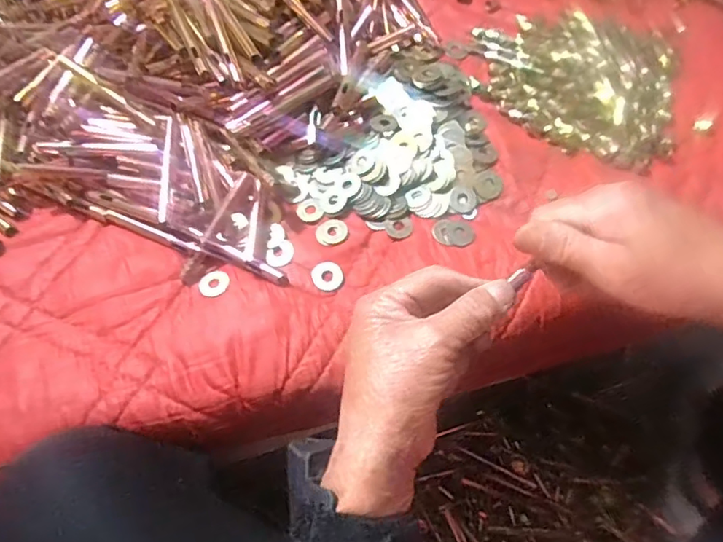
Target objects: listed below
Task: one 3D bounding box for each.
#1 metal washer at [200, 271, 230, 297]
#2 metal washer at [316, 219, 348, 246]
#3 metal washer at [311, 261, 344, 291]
[{"bbox_3d":[-0.106,0.009,0.406,0.021,0.004,0.021,-1,57,1],"label":"metal washer"},{"bbox_3d":[-0.022,-0.029,0.420,0.023,0.004,0.020,-5,64,0],"label":"metal washer"},{"bbox_3d":[-0.025,0.003,0.409,0.022,0.004,0.022,-1,64,2],"label":"metal washer"}]

